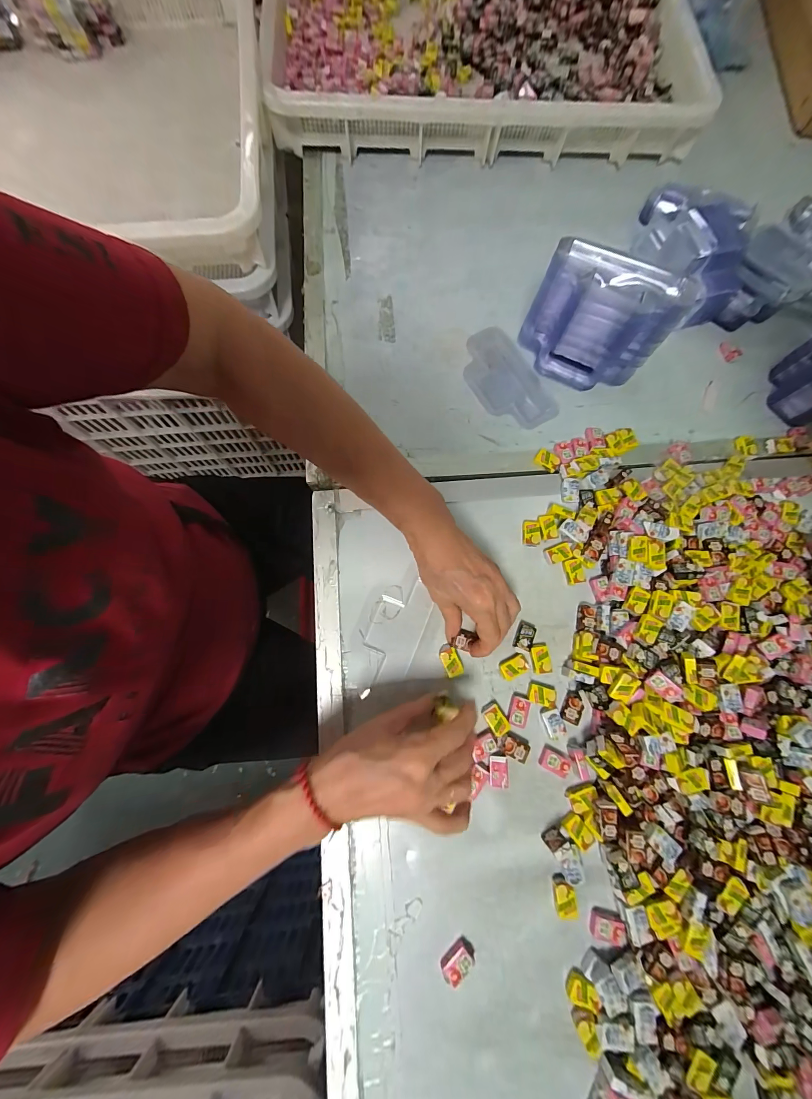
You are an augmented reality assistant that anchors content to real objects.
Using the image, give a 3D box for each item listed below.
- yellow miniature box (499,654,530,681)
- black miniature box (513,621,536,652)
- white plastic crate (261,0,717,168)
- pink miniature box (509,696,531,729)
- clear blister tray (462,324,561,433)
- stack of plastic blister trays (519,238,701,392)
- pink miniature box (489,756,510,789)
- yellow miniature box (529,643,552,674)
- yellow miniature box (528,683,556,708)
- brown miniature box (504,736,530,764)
[{"bbox_3d":[0.107,0.116,0.345,0.028,0.008,0.018,-28,79,-7],"label":"yellow miniature box"},{"bbox_3d":[0.120,0.087,0.351,0.019,0.007,0.027,22,78,4],"label":"black miniature box"},{"bbox_3d":[0.116,-0.796,0.529,0.635,0.061,0.476,-3,77,-2],"label":"white plastic crate"},{"bbox_3d":[0.109,0.156,0.334,0.018,0.008,0.025,16,77,2],"label":"pink miniature box"},{"bbox_3d":[0.120,-0.202,0.418,0.079,0.009,0.135,-34,80,-8],"label":"clear blister tray"},{"bbox_3d":[0.205,-0.248,0.380,0.139,0.104,0.084,29,78,5],"label":"stack of plastic blister trays"},{"bbox_3d":[0.086,0.204,0.319,0.018,0.004,0.025,-1,77,-2],"label":"pink miniature box"},{"bbox_3d":[0.134,0.109,0.347,0.017,0.008,0.028,-8,77,-3],"label":"yellow miniature box"},{"bbox_3d":[0.132,0.141,0.338,0.026,0.006,0.018,16,77,2],"label":"yellow miniature box"},{"bbox_3d":[0.103,0.187,0.326,0.024,0.005,0.018,25,78,4],"label":"brown miniature box"}]

